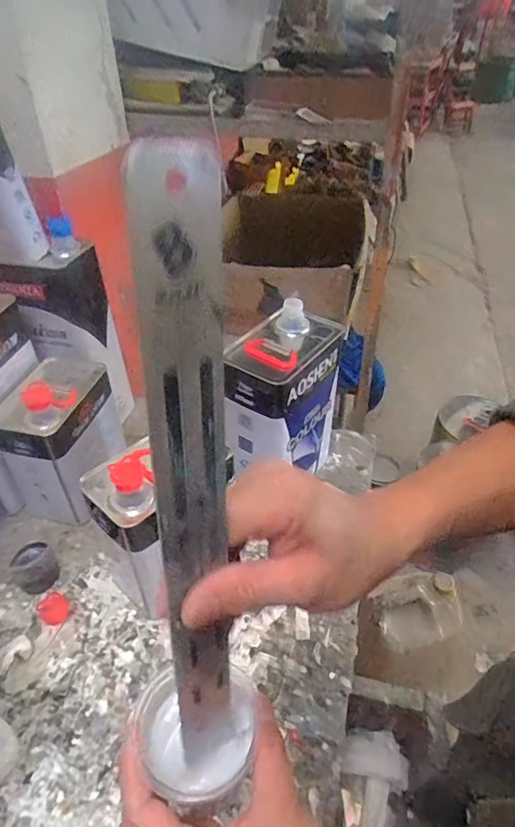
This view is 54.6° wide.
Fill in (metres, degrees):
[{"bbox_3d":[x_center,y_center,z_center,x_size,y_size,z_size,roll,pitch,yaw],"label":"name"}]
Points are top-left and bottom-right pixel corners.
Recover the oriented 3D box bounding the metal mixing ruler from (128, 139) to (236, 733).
[{"bbox_3d":[-0.025,0.043,0.204,0.034,0.271,0.004,-20,34,-34],"label":"metal mixing ruler"}]

